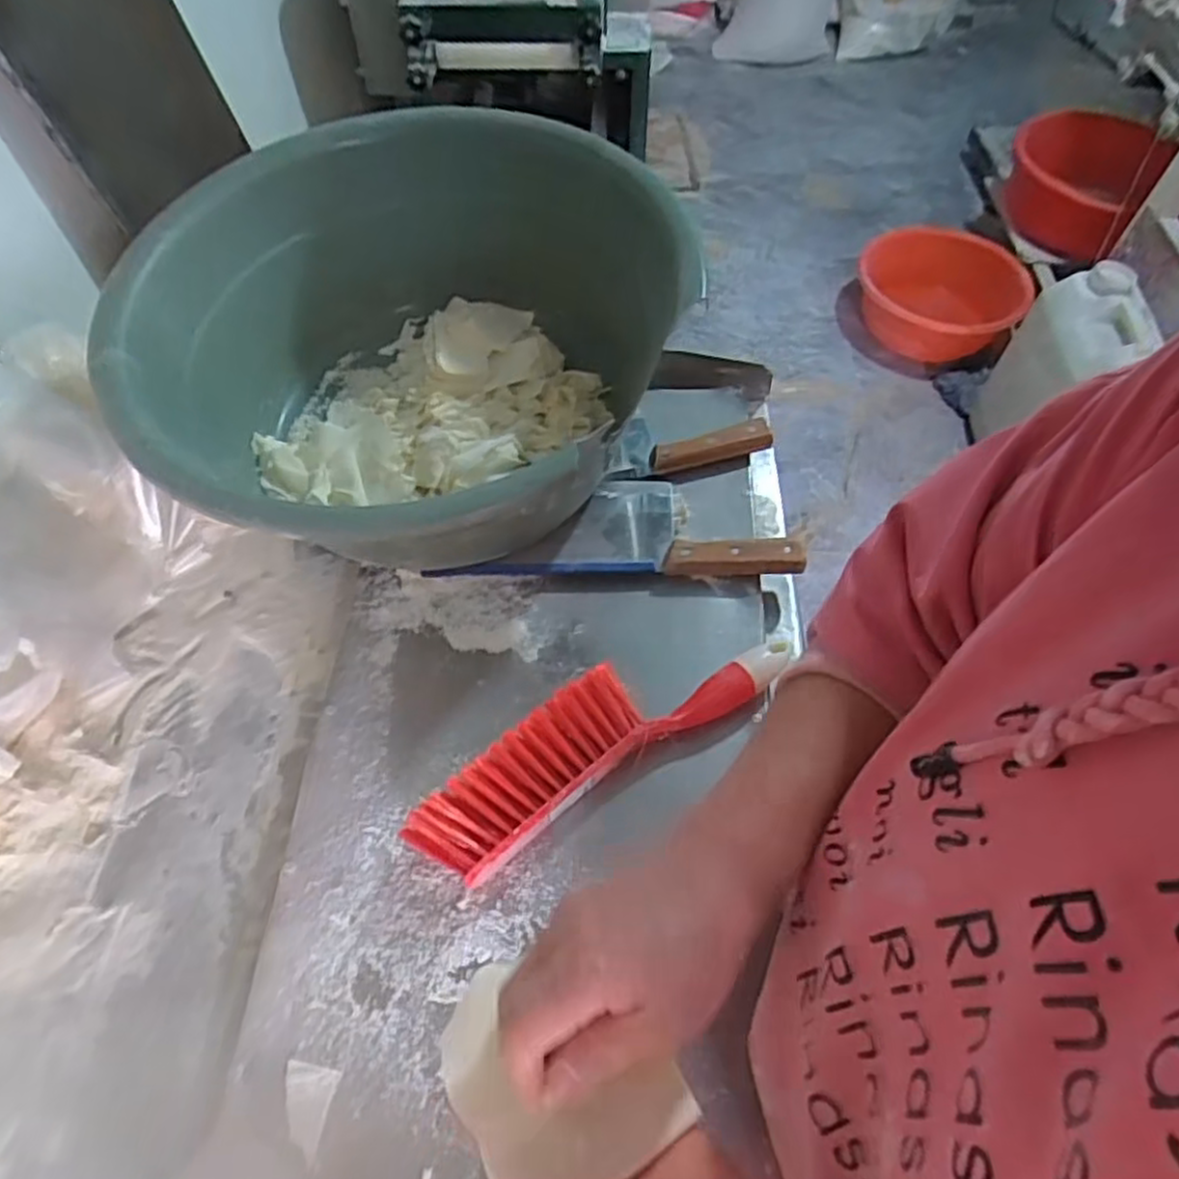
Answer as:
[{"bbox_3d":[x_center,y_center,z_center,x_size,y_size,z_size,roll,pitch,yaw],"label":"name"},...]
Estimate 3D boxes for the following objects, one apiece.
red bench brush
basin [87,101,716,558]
[{"bbox_3d":[0.010,0.105,0.548,0.295,0.042,0.075,-30,63,-18],"label":"red bench brush"},{"bbox_3d":[-0.164,-0.199,0.624,0.400,0.205,0.457,20,60,11],"label":"basin"}]

